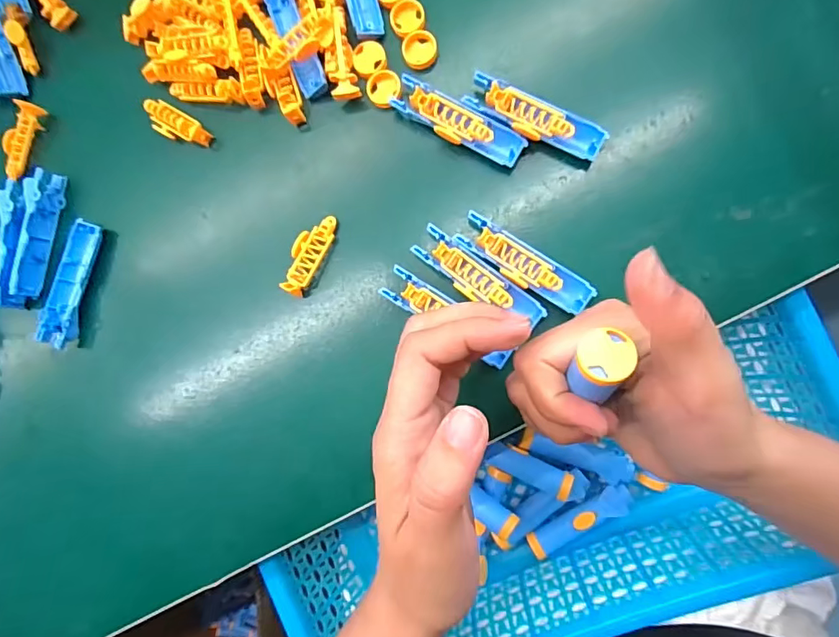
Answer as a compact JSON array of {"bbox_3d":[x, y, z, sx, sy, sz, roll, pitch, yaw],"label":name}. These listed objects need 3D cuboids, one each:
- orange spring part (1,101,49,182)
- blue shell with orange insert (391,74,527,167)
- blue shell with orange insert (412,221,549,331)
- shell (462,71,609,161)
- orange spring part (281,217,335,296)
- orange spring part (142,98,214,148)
[{"bbox_3d":[-0.246,-0.109,0.302,0.016,0.009,0.047,21,90,10],"label":"orange spring part"},{"bbox_3d":[0.020,-0.105,0.263,0.075,0.009,0.020,31,92,10],"label":"blue shell with orange insert"},{"bbox_3d":[0.031,-0.020,0.259,0.075,0.010,0.020,38,93,10],"label":"blue shell with orange insert"},{"bbox_3d":[0.060,-0.105,0.257,0.076,0.009,0.020,29,91,10],"label":"shell"},{"bbox_3d":[-0.064,-0.037,0.275,0.018,0.013,0.047,27,91,10],"label":"orange spring part"},{"bbox_3d":[-0.147,-0.116,0.292,0.046,0.008,0.017,32,92,10],"label":"orange spring part"}]

